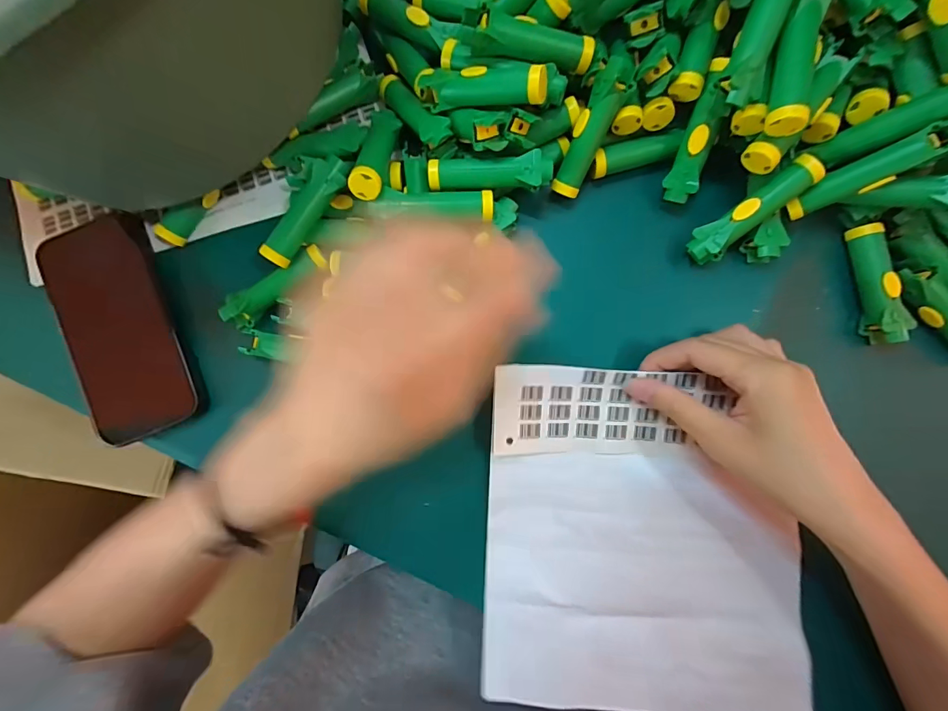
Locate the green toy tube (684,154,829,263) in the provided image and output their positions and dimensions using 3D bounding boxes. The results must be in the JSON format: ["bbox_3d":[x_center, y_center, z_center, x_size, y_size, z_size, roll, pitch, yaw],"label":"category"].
[{"bbox_3d":[0.180,-0.093,0.262,0.081,0.018,0.022,-39,85,19],"label":"green toy tube"}]

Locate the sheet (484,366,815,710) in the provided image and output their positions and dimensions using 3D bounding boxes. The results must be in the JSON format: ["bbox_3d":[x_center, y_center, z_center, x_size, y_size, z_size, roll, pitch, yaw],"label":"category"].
[{"bbox_3d":[0.113,0.123,0.268,0.204,0.018,0.219,3,88,1],"label":"sheet"}]

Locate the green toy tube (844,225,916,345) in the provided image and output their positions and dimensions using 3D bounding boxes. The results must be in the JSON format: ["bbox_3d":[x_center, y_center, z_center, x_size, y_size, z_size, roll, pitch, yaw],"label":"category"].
[{"bbox_3d":[0.274,-0.049,0.270,0.019,0.017,0.080,-7,86,2],"label":"green toy tube"}]

